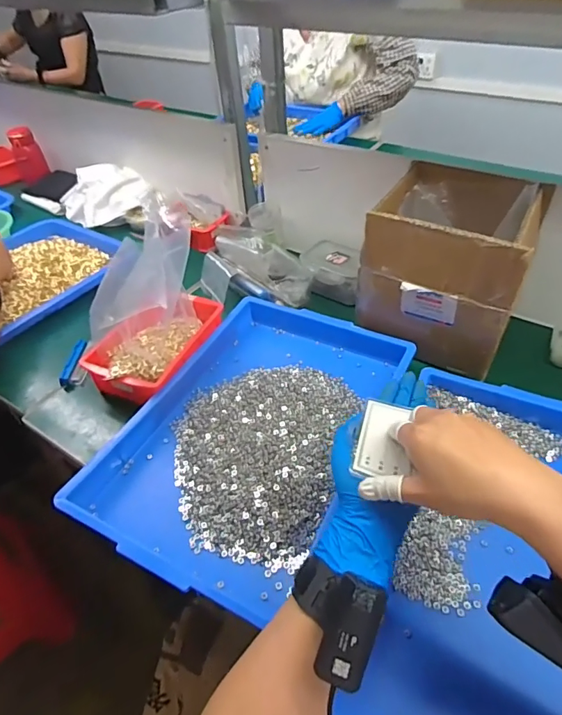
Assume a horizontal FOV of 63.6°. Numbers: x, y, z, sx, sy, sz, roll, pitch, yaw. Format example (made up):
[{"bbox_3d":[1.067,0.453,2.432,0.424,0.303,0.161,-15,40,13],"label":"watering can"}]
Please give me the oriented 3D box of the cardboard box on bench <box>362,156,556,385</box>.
[{"bbox_3d":[0.245,-0.136,0.668,0.208,0.203,0.195,21,50,23],"label":"cardboard box on bench"}]

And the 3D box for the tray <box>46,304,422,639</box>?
[{"bbox_3d":[-0.029,0.091,0.602,0.290,0.054,0.435,21,50,23],"label":"tray"}]

